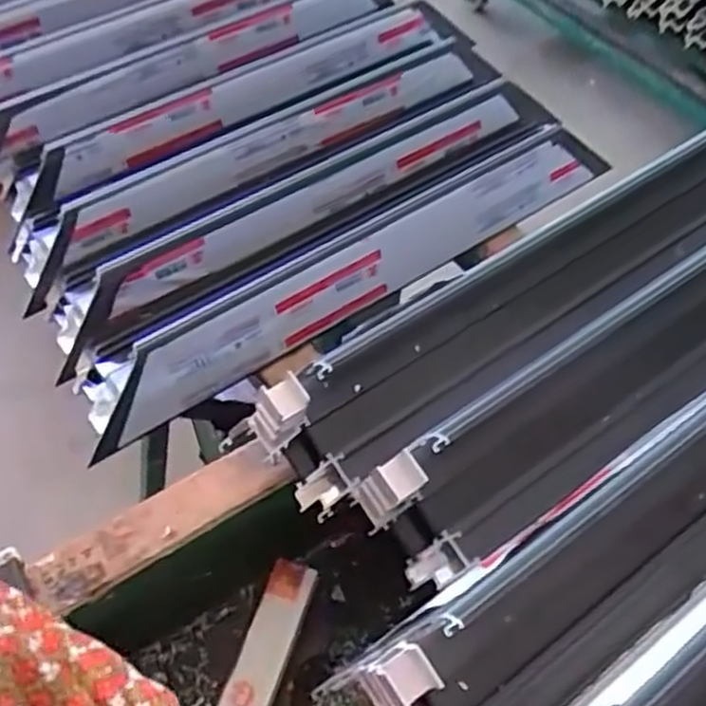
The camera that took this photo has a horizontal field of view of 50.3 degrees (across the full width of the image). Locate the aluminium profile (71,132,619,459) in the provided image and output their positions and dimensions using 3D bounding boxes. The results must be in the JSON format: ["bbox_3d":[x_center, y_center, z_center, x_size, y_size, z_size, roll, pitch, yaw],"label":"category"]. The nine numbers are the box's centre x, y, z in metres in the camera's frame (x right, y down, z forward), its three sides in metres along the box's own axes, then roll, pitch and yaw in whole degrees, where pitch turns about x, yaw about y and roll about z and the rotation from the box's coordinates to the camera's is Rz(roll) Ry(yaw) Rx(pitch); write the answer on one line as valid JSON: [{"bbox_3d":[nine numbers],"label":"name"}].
[{"bbox_3d":[0.007,-0.080,0.651,0.511,0.082,0.060,-30,60,-19],"label":"aluminium profile"}]

